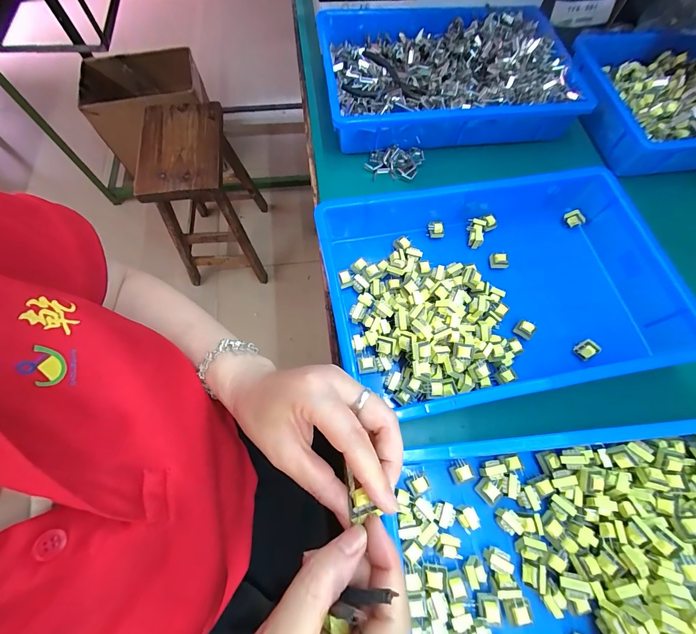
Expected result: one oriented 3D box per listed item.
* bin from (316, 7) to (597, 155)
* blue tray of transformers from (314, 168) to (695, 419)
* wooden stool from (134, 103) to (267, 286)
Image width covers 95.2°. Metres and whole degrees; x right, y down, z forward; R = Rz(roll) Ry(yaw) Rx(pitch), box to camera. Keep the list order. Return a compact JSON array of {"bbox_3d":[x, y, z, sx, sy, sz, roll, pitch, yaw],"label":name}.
[{"bbox_3d":[0.146,-0.374,0.491,0.359,0.062,0.251,-5,68,-3],"label":"bin"},{"bbox_3d":[0.161,-0.035,0.363,0.369,0.072,0.253,-6,68,-4],"label":"blue tray of transformers"},{"bbox_3d":[-0.450,-0.375,1.044,0.252,0.424,0.354,-5,68,-3],"label":"wooden stool"}]

